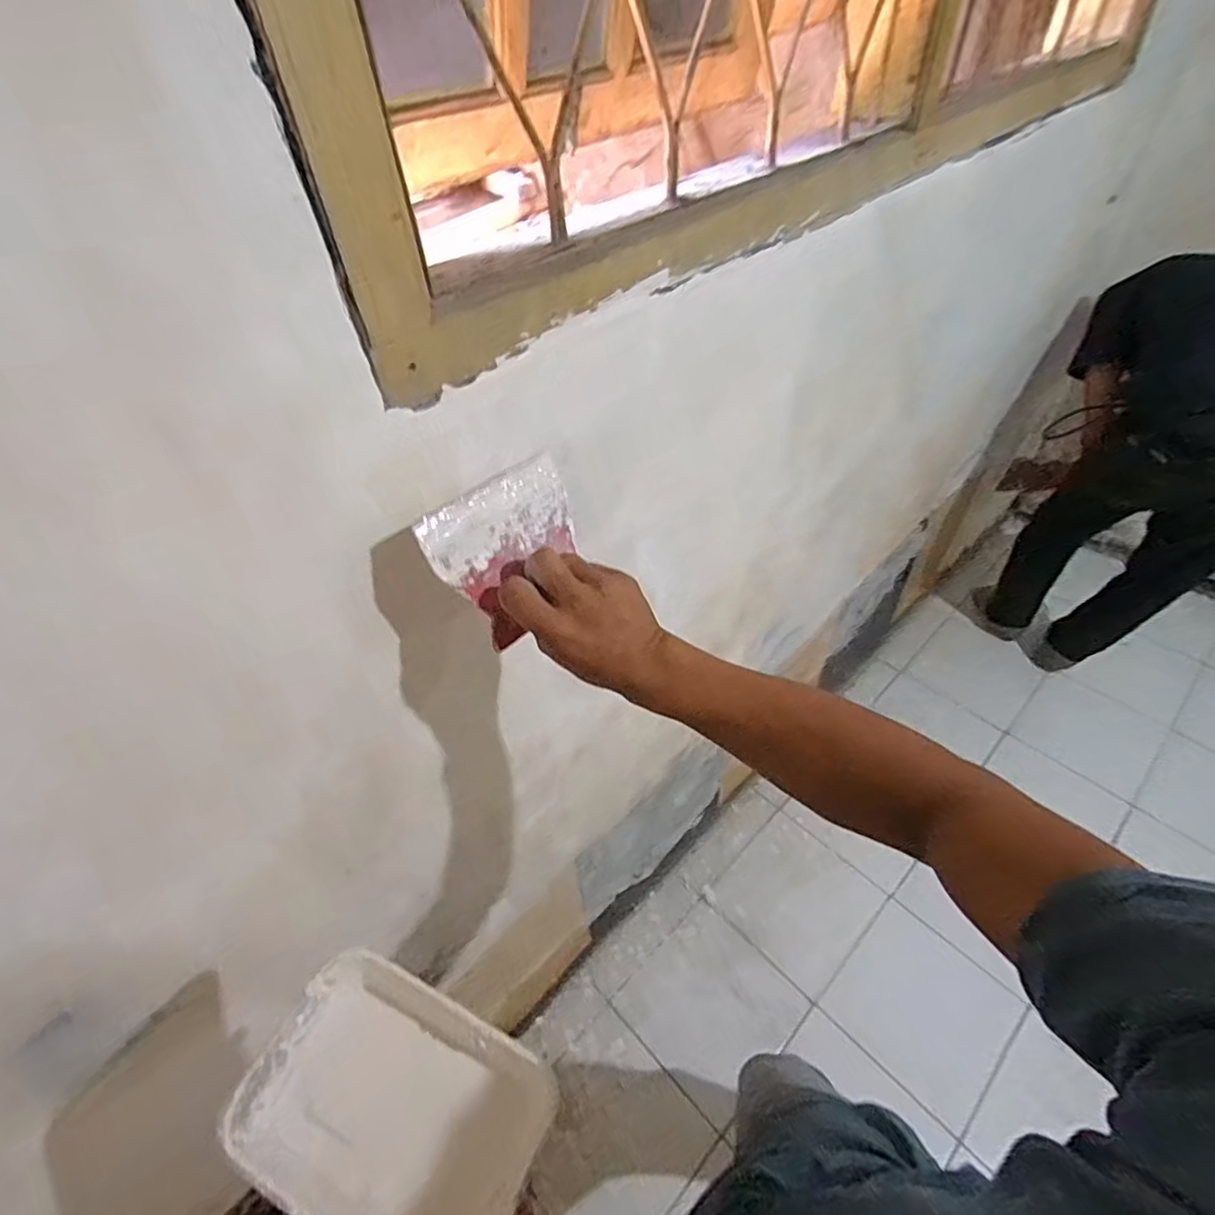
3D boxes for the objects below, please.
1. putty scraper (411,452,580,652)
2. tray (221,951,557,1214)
[{"bbox_3d":[-0.064,-0.045,0.457,0.119,0.101,0.013,-41,23,-29],"label":"putty scraper"},{"bbox_3d":[-0.125,0.296,0.373,0.163,0.045,0.116,18,52,21],"label":"tray"}]

